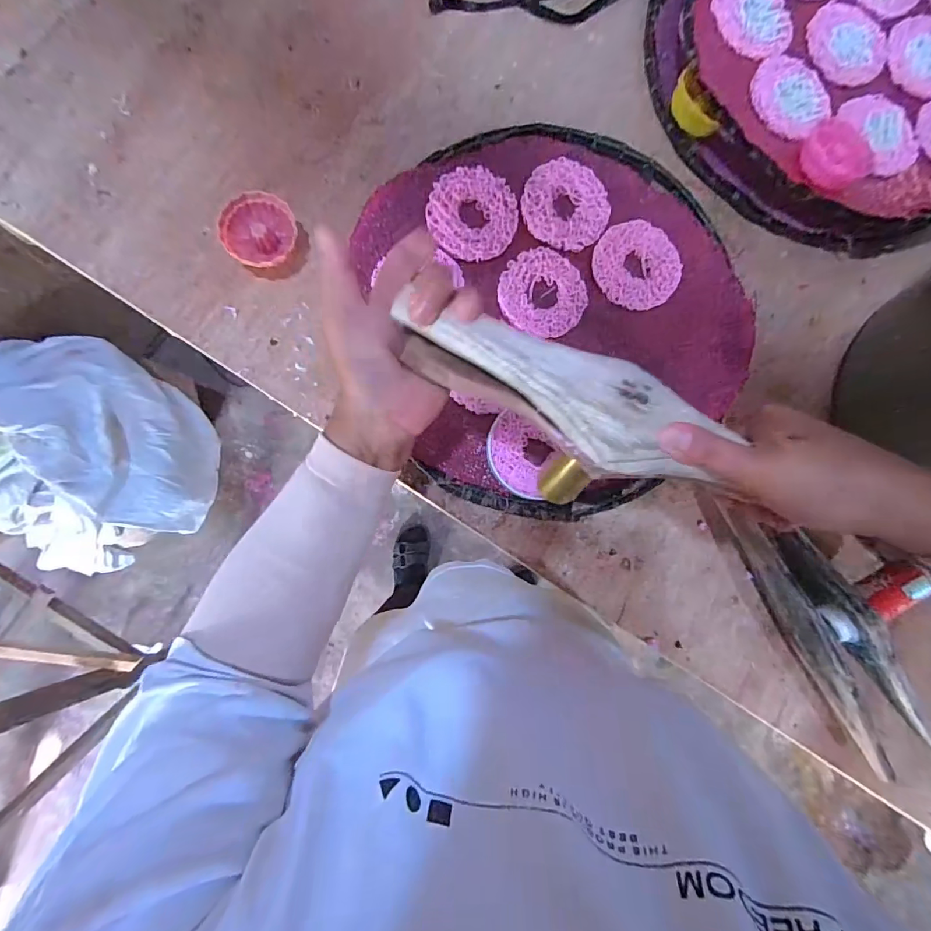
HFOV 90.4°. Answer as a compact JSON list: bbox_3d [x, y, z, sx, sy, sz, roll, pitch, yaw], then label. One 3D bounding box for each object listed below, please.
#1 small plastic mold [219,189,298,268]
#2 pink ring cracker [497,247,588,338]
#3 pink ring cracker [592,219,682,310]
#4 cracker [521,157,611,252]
[{"bbox_3d":[-0.174,-0.200,0.390,0.059,0.022,0.054,0,86,-6],"label":"small plastic mold"},{"bbox_3d":[0.070,-0.155,0.414,0.078,0.004,0.077,0,86,-6],"label":"pink ring cracker"},{"bbox_3d":[0.158,-0.184,0.423,0.076,0.005,0.079,0,86,-6],"label":"pink ring cracker"},{"bbox_3d":[0.092,-0.237,0.421,0.079,0.005,0.081,0,86,-6],"label":"cracker"}]

